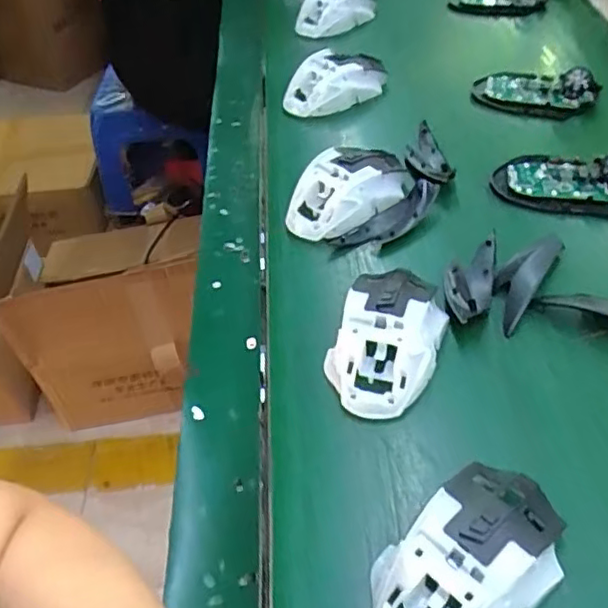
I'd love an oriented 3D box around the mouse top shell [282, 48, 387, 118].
[{"bbox_3d":[0.030,-0.221,0.629,0.108,0.039,0.059,-30,51,-20],"label":"mouse top shell"}]

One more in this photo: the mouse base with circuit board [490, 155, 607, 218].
[{"bbox_3d":[0.213,-0.099,0.515,0.112,0.029,0.059,14,51,20],"label":"mouse base with circuit board"}]

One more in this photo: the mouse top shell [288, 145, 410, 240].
[{"bbox_3d":[0.035,-0.096,0.517,0.113,0.035,0.064,-32,51,-21],"label":"mouse top shell"}]

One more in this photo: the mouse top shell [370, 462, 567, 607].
[{"bbox_3d":[0.079,0.127,0.304,0.112,0.035,0.061,-38,54,-26],"label":"mouse top shell"}]

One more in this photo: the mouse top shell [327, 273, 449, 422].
[{"bbox_3d":[0.055,0.017,0.410,0.068,0.035,0.117,16,51,21],"label":"mouse top shell"}]

